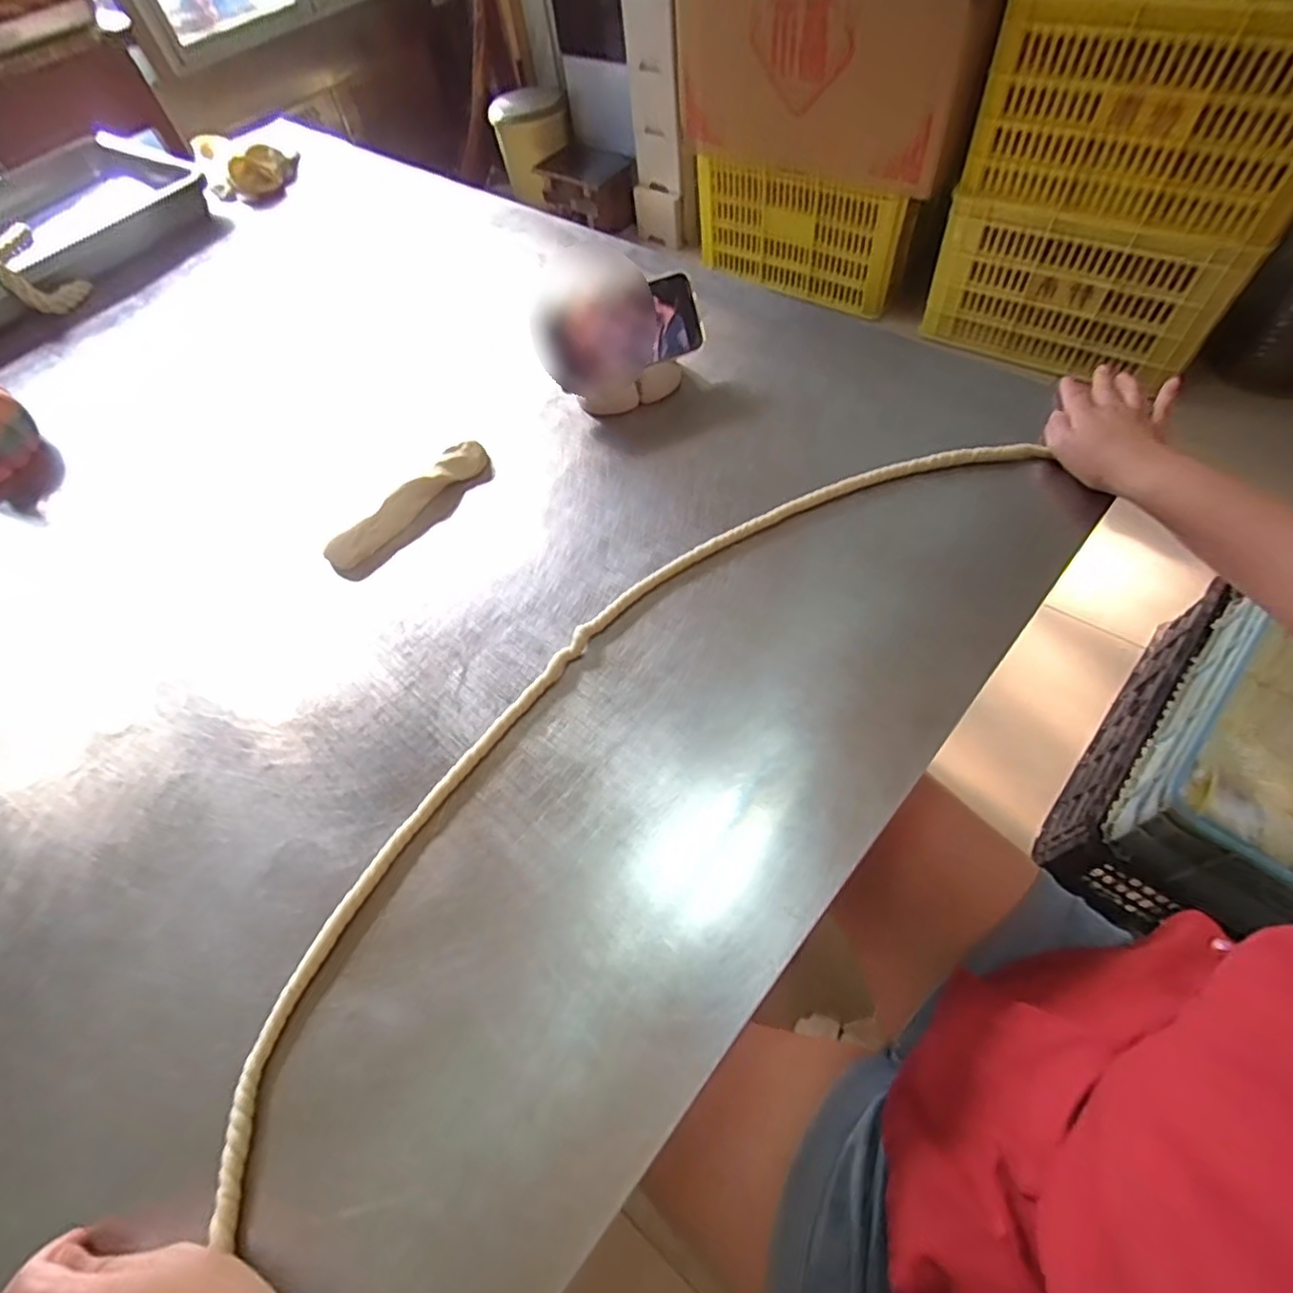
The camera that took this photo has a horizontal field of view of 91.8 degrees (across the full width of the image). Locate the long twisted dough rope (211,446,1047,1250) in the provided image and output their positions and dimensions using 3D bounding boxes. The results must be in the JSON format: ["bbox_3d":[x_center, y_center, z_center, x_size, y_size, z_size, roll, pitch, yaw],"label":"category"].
[{"bbox_3d":[0.020,0.016,0.471,0.152,0.016,0.773,39,68,25],"label":"long twisted dough rope"}]

